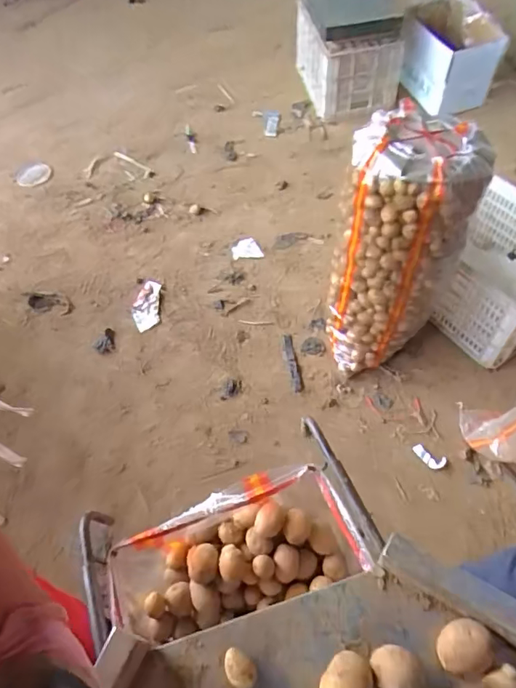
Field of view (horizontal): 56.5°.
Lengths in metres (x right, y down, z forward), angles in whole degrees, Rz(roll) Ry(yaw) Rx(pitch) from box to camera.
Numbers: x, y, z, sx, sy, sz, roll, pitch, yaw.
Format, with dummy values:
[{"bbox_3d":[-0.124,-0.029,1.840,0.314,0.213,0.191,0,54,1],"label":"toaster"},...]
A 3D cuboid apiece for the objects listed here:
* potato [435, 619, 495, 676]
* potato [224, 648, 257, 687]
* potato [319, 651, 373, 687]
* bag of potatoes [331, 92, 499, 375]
[{"bbox_3d":[0.184,0.274,0.434,0.047,0.040,0.039,-13,58,-4],"label":"potato"},{"bbox_3d":[-0.017,0.299,0.443,0.024,0.020,0.035,-39,64,-19],"label":"potato"},{"bbox_3d":[0.078,0.299,0.422,0.040,0.043,0.051,27,64,19],"label":"potato"},{"bbox_3d":[0.342,-0.220,1.215,0.271,0.652,0.243,-12,58,-4],"label":"bag of potatoes"}]

